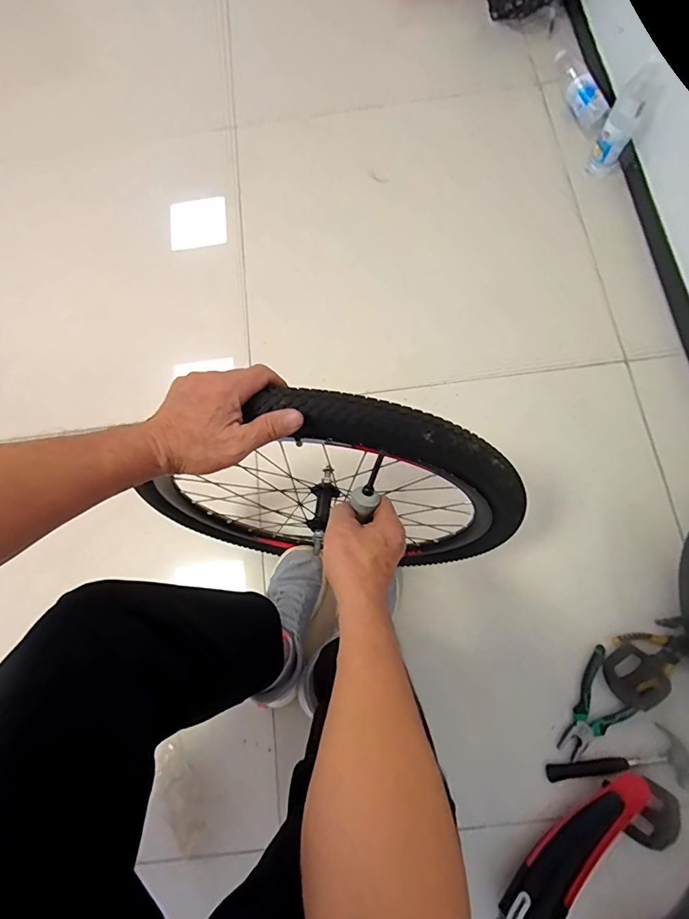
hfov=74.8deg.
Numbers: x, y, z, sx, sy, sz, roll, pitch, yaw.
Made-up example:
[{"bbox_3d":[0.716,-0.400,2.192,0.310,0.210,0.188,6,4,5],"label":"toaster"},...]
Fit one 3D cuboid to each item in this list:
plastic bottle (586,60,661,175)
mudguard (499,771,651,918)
[{"bbox_3d":[0.586,-0.706,0.952,0.069,0.206,0.070,0,78,-1],"label":"plastic bottle"},{"bbox_3d":[0.364,0.600,0.701,0.283,0.054,0.075,-43,77,-8],"label":"mudguard"}]

